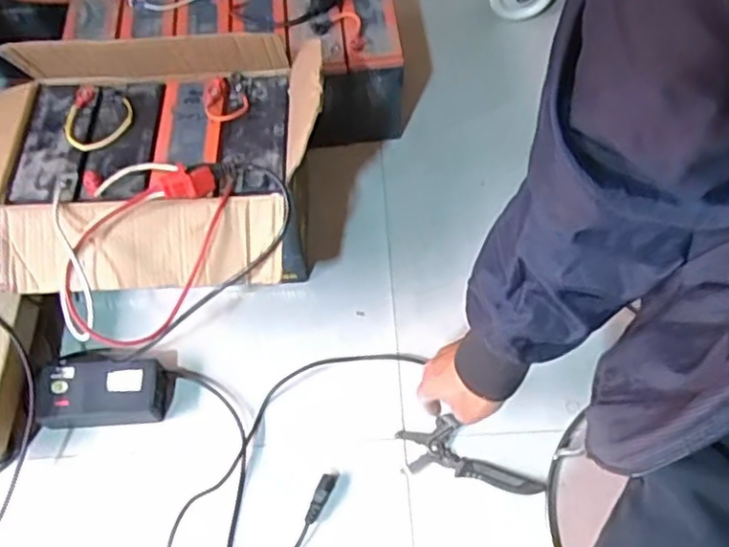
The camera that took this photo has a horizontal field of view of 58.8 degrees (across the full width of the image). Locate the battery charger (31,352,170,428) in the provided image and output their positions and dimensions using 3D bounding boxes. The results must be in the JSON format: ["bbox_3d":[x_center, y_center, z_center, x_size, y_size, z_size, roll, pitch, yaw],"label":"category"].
[{"bbox_3d":[-0.316,0.144,0.797,0.154,0.049,0.090,-3,61,0],"label":"battery charger"}]

